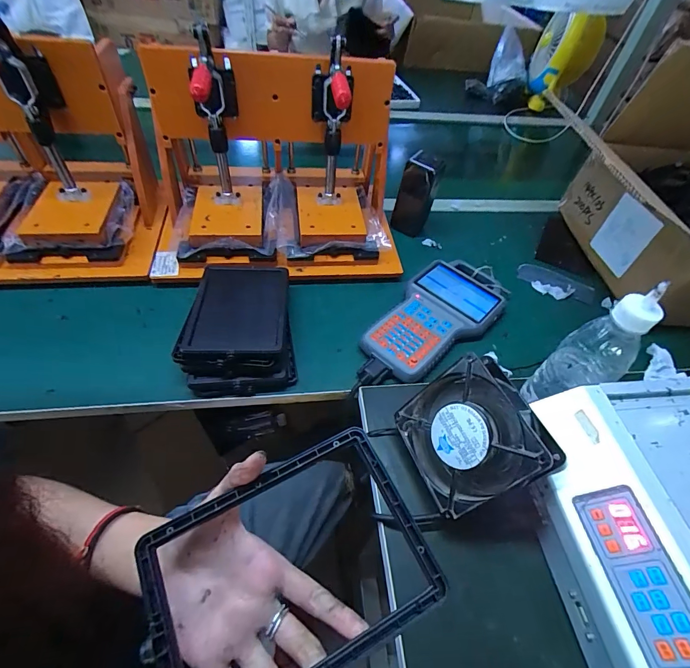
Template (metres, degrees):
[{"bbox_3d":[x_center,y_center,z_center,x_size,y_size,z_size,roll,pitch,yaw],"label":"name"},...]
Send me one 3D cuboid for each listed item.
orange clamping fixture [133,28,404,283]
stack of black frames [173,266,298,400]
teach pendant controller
[{"bbox_3d":[-0.107,-0.246,0.548,0.369,0.258,0.241,-5,52,-10],"label":"orange clamping fixture"},{"bbox_3d":[-0.141,-0.019,0.495,0.136,0.052,0.201,-4,52,-10],"label":"stack of black frames"},{"bbox_3d":[0.134,-0.025,0.546,0.125,0.026,0.247,37,56,22],"label":"teach pendant controller"}]

